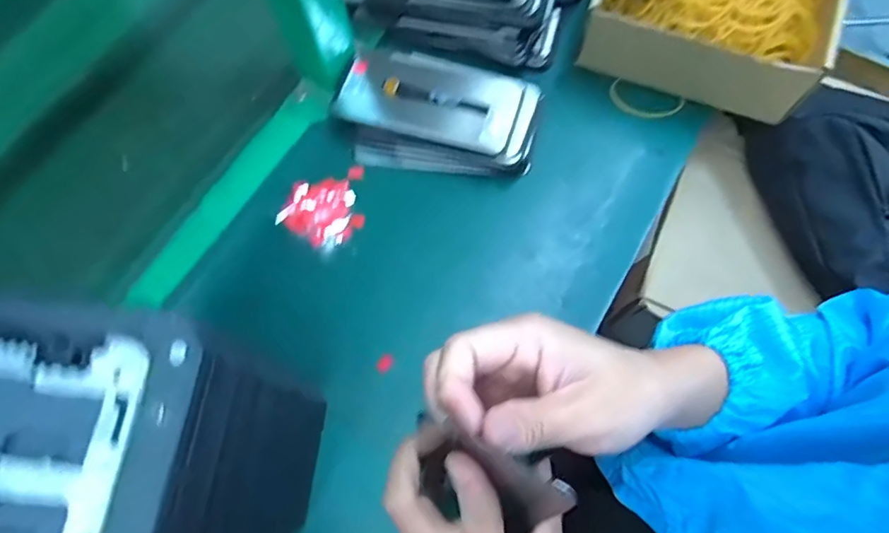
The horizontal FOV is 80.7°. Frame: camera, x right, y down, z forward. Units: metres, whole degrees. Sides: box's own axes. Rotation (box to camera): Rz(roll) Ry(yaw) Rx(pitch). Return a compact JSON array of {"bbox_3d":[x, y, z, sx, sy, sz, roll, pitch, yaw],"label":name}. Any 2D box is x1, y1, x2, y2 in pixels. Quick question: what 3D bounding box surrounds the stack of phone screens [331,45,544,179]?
[{"bbox_3d":[-0.007,-0.135,0.463,0.171,0.037,0.098,10,71,4],"label":"stack of phone screens"}]

